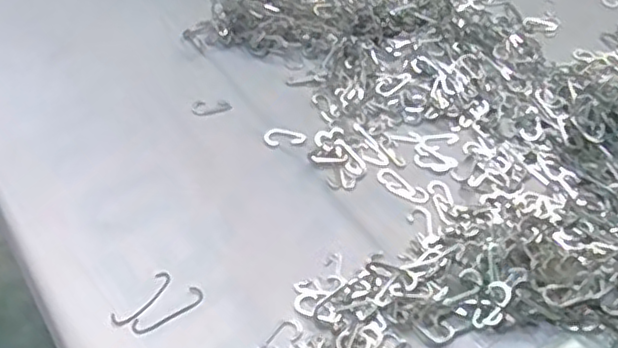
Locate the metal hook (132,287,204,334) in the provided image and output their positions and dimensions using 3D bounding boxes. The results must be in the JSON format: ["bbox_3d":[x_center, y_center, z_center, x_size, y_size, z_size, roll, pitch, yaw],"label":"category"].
[{"bbox_3d":[-0.099,0.097,0.464,0.053,0.006,0.013,-26,54,-26],"label":"metal hook"}]

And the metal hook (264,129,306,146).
[{"bbox_3d":[-0.021,-0.034,0.585,0.035,0.006,0.020,-2,47,-6],"label":"metal hook"}]

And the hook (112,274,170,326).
[{"bbox_3d":[-0.118,0.090,0.469,0.014,0.005,0.050,33,53,24],"label":"hook"}]

